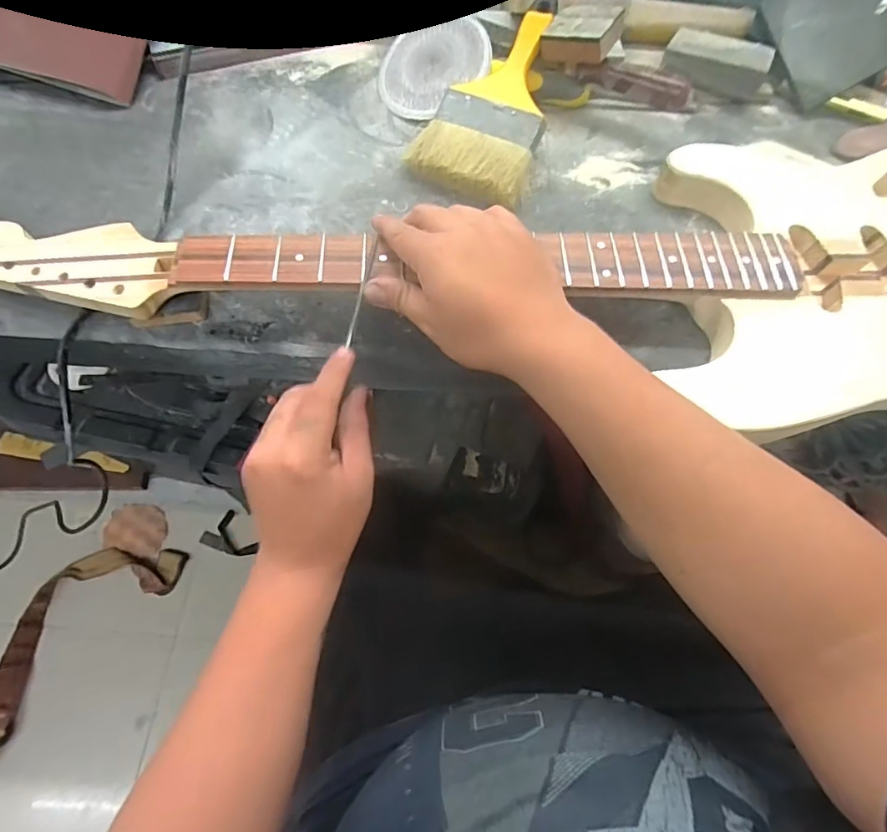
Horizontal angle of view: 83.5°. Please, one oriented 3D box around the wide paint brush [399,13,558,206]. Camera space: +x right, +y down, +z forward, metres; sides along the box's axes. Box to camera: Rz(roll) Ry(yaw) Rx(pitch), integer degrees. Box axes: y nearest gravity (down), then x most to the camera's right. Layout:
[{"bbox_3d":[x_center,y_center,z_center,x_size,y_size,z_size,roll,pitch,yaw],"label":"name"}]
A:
[{"bbox_3d":[0.043,-0.290,0.468,0.112,0.053,0.192,18,66,5],"label":"wide paint brush"}]

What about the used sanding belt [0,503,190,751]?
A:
[{"bbox_3d":[-0.782,0.432,0.938,0.586,0.047,0.313,-33,72,-14],"label":"used sanding belt"}]

